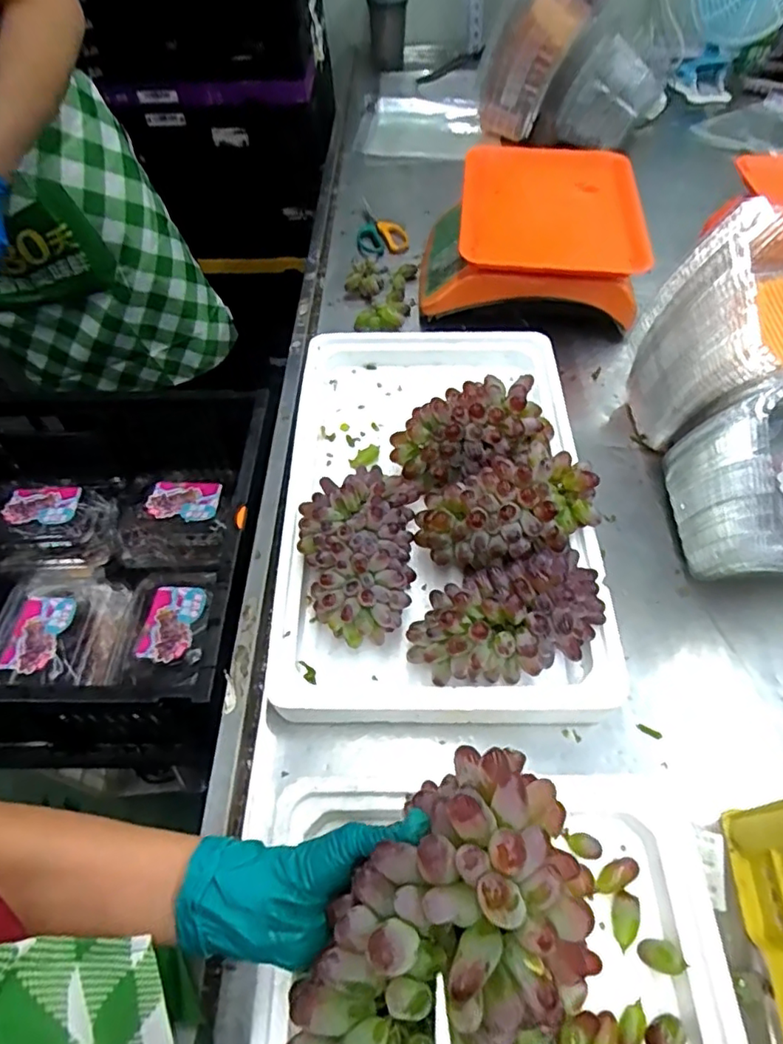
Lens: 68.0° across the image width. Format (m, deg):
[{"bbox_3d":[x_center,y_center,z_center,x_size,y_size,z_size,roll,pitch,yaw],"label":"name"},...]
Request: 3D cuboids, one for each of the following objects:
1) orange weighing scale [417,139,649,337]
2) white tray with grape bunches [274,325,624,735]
[{"bbox_3d":[0.194,-0.388,0.797,0.292,0.120,0.258,10,56,7],"label":"orange weighing scale"},{"bbox_3d":[0.045,-0.049,0.587,0.295,0.105,0.463,-1,56,0],"label":"white tray with grape bunches"}]

